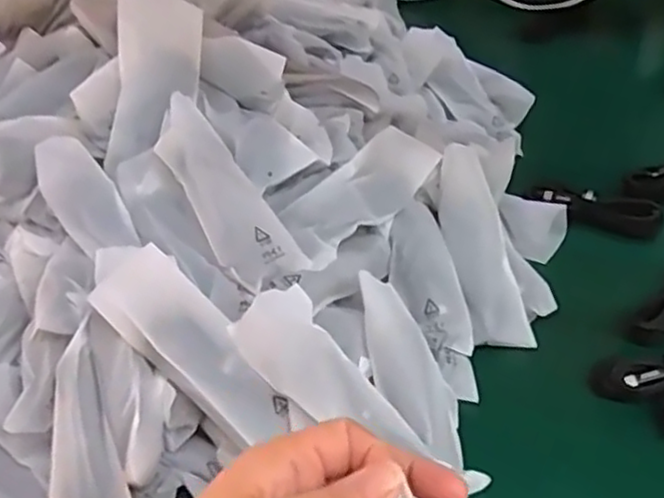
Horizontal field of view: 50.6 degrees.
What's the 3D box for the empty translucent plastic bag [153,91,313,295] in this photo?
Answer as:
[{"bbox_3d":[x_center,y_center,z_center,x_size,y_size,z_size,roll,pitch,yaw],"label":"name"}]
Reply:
[{"bbox_3d":[-0.073,-0.040,0.467,0.048,0.020,0.145,-29,78,-21],"label":"empty translucent plastic bag"}]

